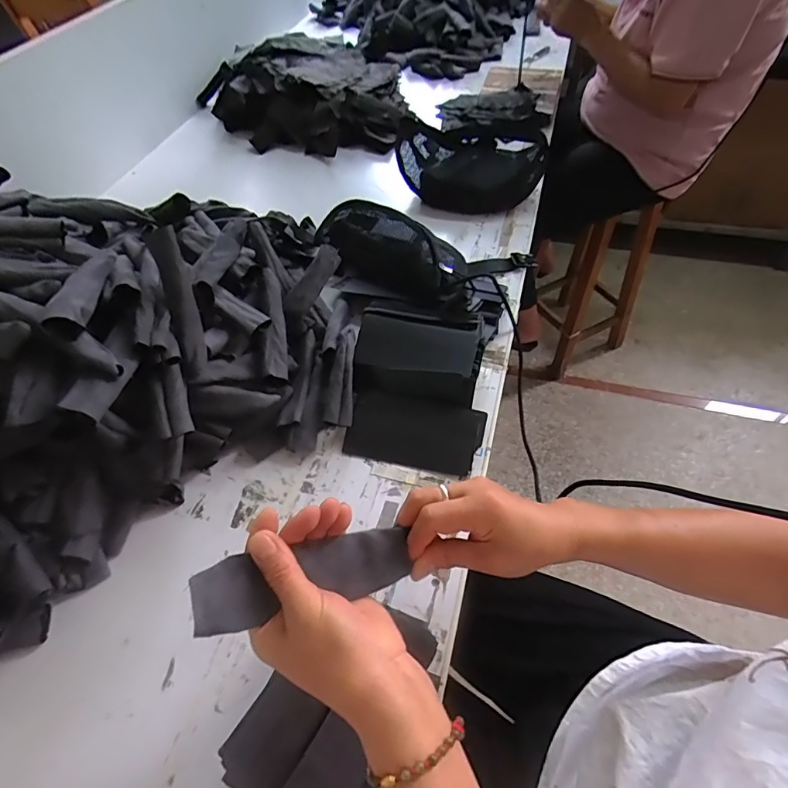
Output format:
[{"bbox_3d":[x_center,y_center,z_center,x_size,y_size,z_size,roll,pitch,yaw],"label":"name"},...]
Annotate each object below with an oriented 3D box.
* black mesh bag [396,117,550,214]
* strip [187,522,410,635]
[{"bbox_3d":[0.145,-0.431,0.866,0.276,0.107,0.181,3,54,6],"label":"black mesh bag"},{"bbox_3d":[-0.057,0.121,0.312,0.143,0.008,0.042,-5,67,-26],"label":"strip"}]

